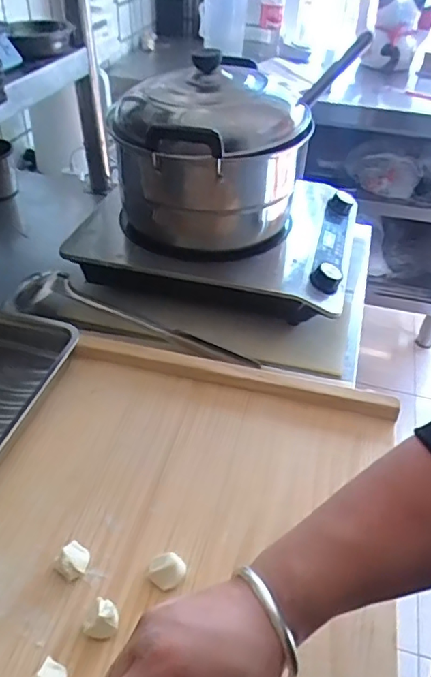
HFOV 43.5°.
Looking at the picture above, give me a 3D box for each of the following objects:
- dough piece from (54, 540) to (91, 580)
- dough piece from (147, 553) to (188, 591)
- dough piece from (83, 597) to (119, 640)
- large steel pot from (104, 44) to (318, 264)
[{"bbox_3d":[-0.116,0.181,0.442,0.021,0.022,0.028,10,40,8],"label":"dough piece"},{"bbox_3d":[-0.039,0.188,0.439,0.026,0.018,0.024,2,40,-2],"label":"dough piece"},{"bbox_3d":[-0.084,0.212,0.407,0.022,0.019,0.025,16,41,15],"label":"dough piece"},{"bbox_3d":[-0.024,-0.255,0.746,0.220,0.201,0.241,2,41,-2],"label":"large steel pot"}]

